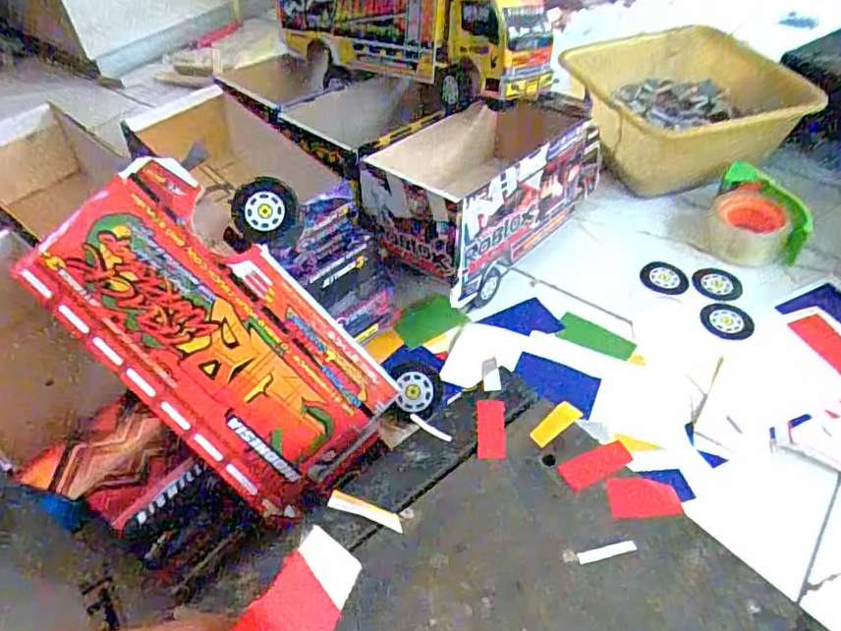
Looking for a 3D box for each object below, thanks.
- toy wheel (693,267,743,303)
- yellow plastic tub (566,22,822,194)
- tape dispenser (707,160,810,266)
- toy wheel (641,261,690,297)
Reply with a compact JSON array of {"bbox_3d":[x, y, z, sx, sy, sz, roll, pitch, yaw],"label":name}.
[{"bbox_3d":[0.362,-0.038,0.733,0.055,0.006,0.049,10,49,13],"label":"toy wheel"},{"bbox_3d":[0.371,-0.298,0.875,0.255,0.118,0.283,-15,48,-9],"label":"yellow plastic tub"},{"bbox_3d":[0.421,-0.118,0.754,0.108,0.062,0.114,17,51,19],"label":"tape dispenser"},{"bbox_3d":[0.303,-0.047,0.745,0.056,0.012,0.049,15,50,18],"label":"toy wheel"}]

